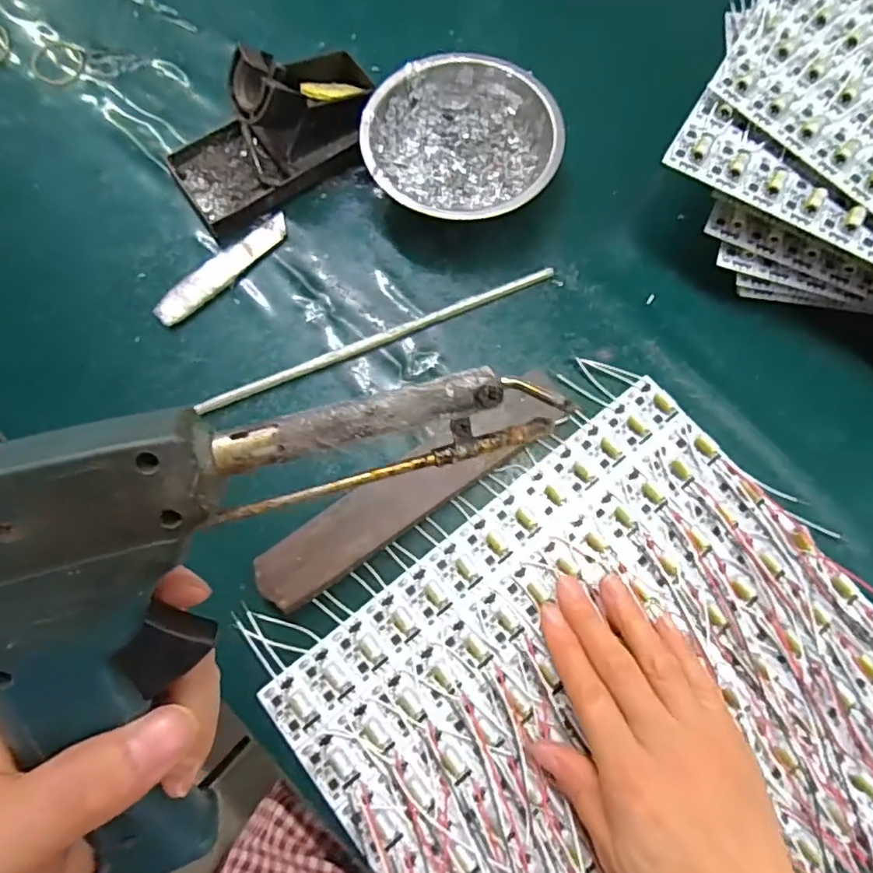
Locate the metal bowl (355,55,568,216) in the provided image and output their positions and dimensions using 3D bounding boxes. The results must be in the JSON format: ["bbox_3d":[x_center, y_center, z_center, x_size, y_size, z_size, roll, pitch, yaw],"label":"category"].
[{"bbox_3d":[0.016,-0.196,0.388,0.128,0.038,0.115,-6,73,-2],"label":"metal bowl"}]

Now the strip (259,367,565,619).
[{"bbox_3d":[-0.009,0.027,0.328,0.201,0.018,0.035,-35,77,-10],"label":"strip"}]

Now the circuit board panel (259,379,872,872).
[{"bbox_3d":[0.102,0.148,0.298,0.286,0.009,0.263,-37,77,-11],"label":"circuit board panel"}]

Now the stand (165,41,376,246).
[{"bbox_3d":[-0.106,-0.207,0.376,0.149,0.064,0.079,-33,76,-10],"label":"stand"}]

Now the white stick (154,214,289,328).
[{"bbox_3d":[-0.138,-0.110,0.375,0.023,0.007,0.104,43,77,11],"label":"white stick"}]

